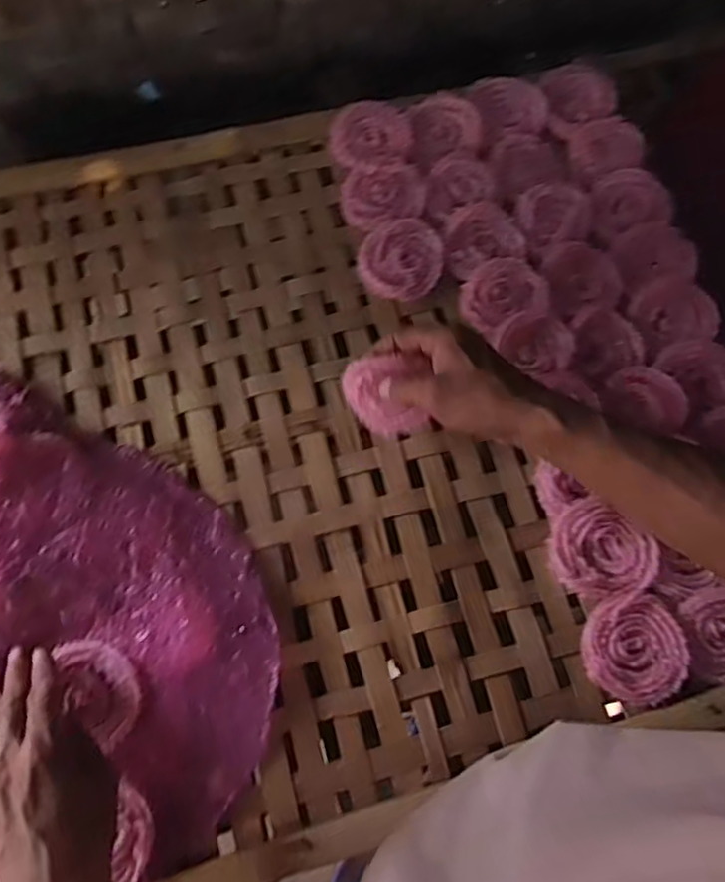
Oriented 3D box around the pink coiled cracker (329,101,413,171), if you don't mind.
[{"bbox_3d":[0.008,-0.294,0.633,0.075,0.012,0.074,-9,74,-4],"label":"pink coiled cracker"}]

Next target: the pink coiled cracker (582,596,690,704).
[{"bbox_3d":[0.209,0.159,0.506,0.073,0.011,0.077,9,74,1],"label":"pink coiled cracker"}]

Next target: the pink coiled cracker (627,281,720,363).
[{"bbox_3d":[0.267,-0.109,0.568,0.067,0.012,0.060,-14,75,-6],"label":"pink coiled cracker"}]

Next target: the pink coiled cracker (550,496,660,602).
[{"bbox_3d":[0.187,0.089,0.522,0.082,0.018,0.067,43,77,10],"label":"pink coiled cracker"}]

